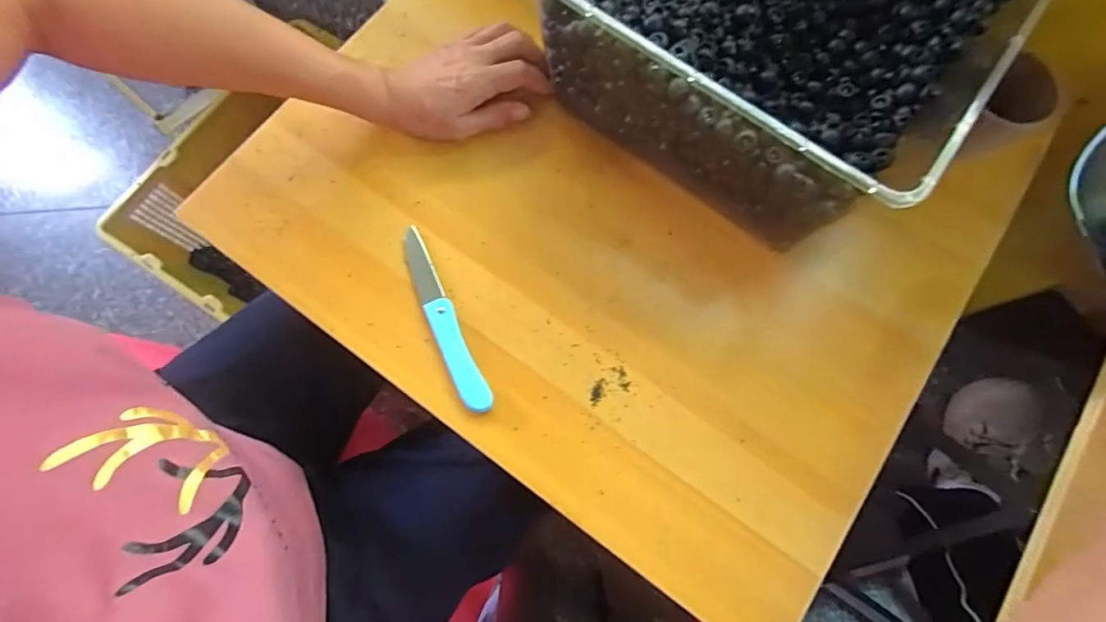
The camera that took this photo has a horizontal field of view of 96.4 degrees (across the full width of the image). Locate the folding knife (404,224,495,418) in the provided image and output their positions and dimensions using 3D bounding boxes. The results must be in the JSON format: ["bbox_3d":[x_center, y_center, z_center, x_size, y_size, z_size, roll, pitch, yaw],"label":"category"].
[{"bbox_3d":[-0.092,0.005,0.407,0.022,0.008,0.166,-25,75,-7],"label":"folding knife"}]

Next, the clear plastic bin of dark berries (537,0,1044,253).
[{"bbox_3d":[0.171,-0.233,0.401,0.296,0.145,0.288,36,77,10],"label":"clear plastic bin of dark berries"}]

